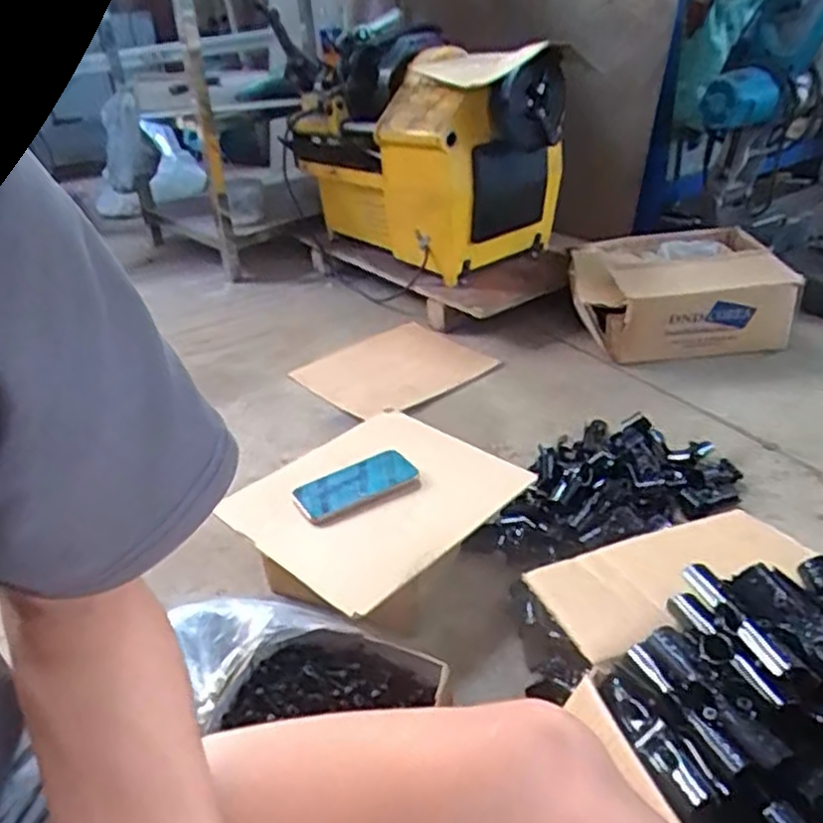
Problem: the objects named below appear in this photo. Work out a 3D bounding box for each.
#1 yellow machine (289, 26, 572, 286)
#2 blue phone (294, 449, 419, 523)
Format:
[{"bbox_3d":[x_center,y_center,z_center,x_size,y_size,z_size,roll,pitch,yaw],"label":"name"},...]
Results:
[{"bbox_3d":[0.030,-0.564,1.644,0.296,0.433,0.624,-25,36,-29],"label":"yellow machine"},{"bbox_3d":[-0.068,0.089,0.915,0.140,0.014,0.068,-21,35,-24],"label":"blue phone"}]

